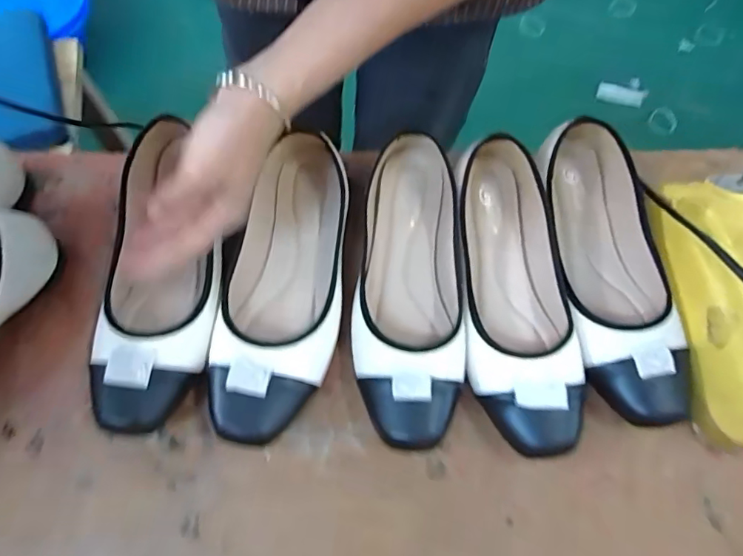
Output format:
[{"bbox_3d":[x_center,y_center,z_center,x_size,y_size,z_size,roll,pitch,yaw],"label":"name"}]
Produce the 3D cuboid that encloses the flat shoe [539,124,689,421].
[{"bbox_3d":[0.177,-0.009,0.399,0.076,0.052,0.233,-7,69,-4],"label":"flat shoe"}]

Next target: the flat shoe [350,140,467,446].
[{"bbox_3d":[0.026,0.006,0.397,0.081,0.047,0.234,2,70,-2],"label":"flat shoe"}]

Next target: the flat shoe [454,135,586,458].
[{"bbox_3d":[0.107,0.008,0.392,0.080,0.052,0.240,-2,68,-2],"label":"flat shoe"}]

